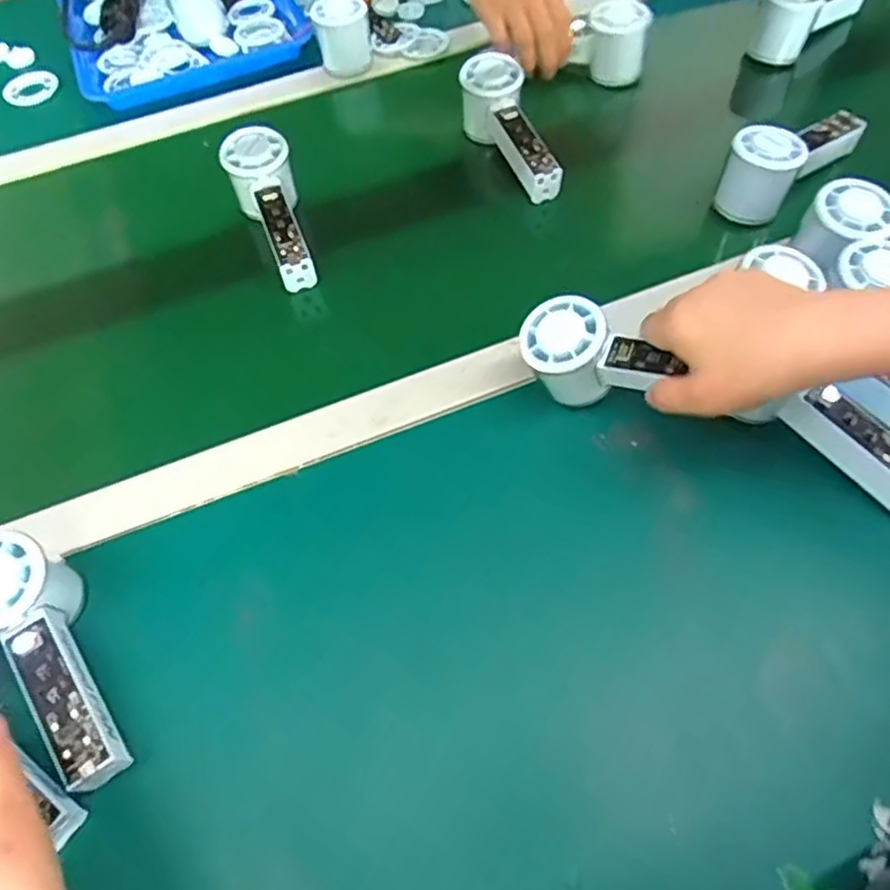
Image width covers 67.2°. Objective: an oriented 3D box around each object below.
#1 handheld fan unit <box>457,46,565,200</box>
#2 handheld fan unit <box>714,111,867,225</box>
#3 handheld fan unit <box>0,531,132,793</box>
[{"bbox_3d":[0.065,-0.287,0.620,0.052,0.052,0.154,-25,76,-12],"label":"handheld fan unit"},{"bbox_3d":[0.299,-0.252,0.582,0.154,0.070,0.056,-40,64,-20],"label":"handheld fan unit"},{"bbox_3d":[-0.227,0.122,0.386,0.054,0.050,0.151,-34,77,-17],"label":"handheld fan unit"}]

